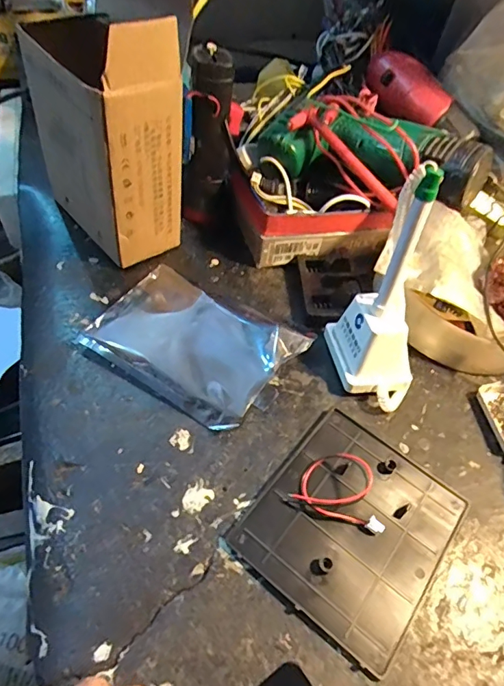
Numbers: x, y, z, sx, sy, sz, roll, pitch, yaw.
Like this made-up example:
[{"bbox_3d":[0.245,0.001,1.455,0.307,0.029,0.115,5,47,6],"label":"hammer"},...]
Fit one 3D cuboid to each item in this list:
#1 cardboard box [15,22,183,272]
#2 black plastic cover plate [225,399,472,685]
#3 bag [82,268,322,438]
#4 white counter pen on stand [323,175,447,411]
[{"bbox_3d":[-0.105,-0.152,0.336,0.067,0.149,0.108,-32,61,-26],"label":"cardboard box"},{"bbox_3d":[0.056,0.095,0.253,0.093,0.008,0.107,35,57,20],"label":"black plastic cover plate"},{"bbox_3d":[-0.041,-0.003,0.314,0.123,0.018,0.084,30,55,17],"label":"bag"},{"bbox_3d":[0.083,-0.023,0.273,0.044,0.129,0.068,-5,53,-10],"label":"white counter pen on stand"}]

